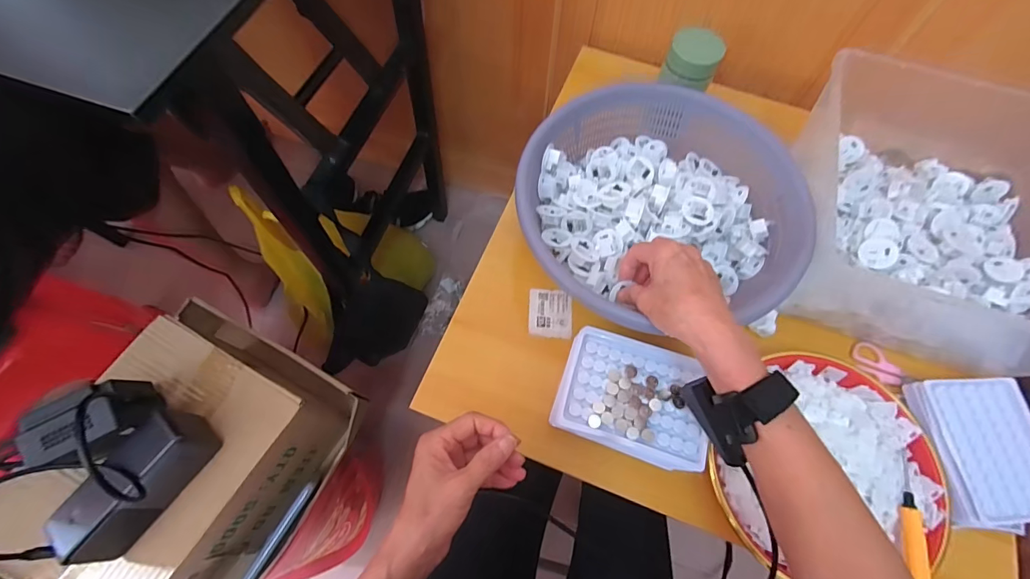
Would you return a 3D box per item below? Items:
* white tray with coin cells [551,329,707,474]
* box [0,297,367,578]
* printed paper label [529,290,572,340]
[{"bbox_3d":[0.111,0.097,0.399,0.134,0.014,0.103,18,68,7],"label":"white tray with coin cells"},{"bbox_3d":[-0.356,0.209,0.478,0.241,0.149,0.318,28,70,11],"label":"box"},{"bbox_3d":[0.041,0.027,0.500,0.049,0.004,0.058,3,67,0],"label":"printed paper label"}]

